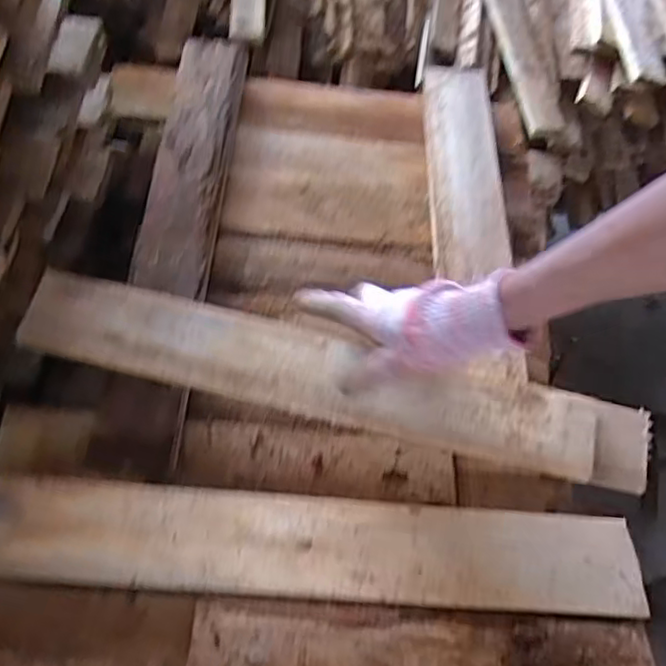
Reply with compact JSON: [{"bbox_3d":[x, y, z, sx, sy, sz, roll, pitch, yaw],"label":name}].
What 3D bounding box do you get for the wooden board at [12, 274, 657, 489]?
[{"bbox_3d":[0.002,0.037,0.569,0.540,0.024,0.080,13,62,3],"label":"wooden board"}]

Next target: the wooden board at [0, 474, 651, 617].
[{"bbox_3d":[-0.016,0.161,0.502,0.488,0.013,0.074,5,62,-2],"label":"wooden board"}]

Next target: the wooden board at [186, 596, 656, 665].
[{"bbox_3d":[0.064,0.230,0.463,0.324,0.007,0.069,4,62,-2],"label":"wooden board"}]

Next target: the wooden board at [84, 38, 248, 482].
[{"bbox_3d":[-0.155,-0.110,0.669,0.078,0.035,0.507,4,62,-2],"label":"wooden board"}]

